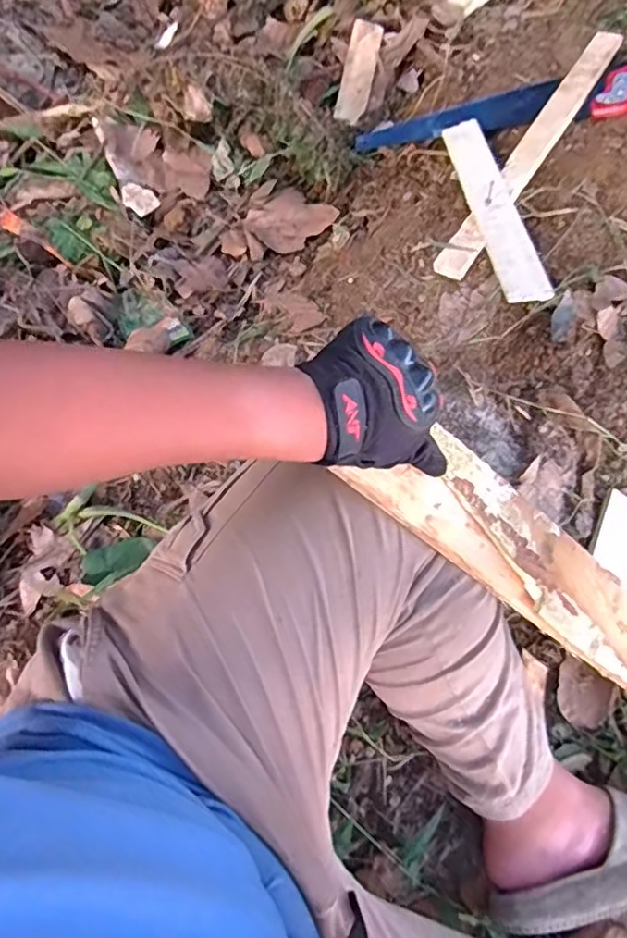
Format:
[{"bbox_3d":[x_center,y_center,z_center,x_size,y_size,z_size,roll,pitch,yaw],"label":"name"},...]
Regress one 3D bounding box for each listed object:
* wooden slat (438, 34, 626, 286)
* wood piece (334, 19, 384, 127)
[{"bbox_3d":[0.299,-0.437,0.802,0.042,0.017,0.475,32,75,9],"label":"wooden slat"},{"bbox_3d":[0.077,-0.672,1.009,0.054,0.026,0.179,11,73,2],"label":"wood piece"}]

